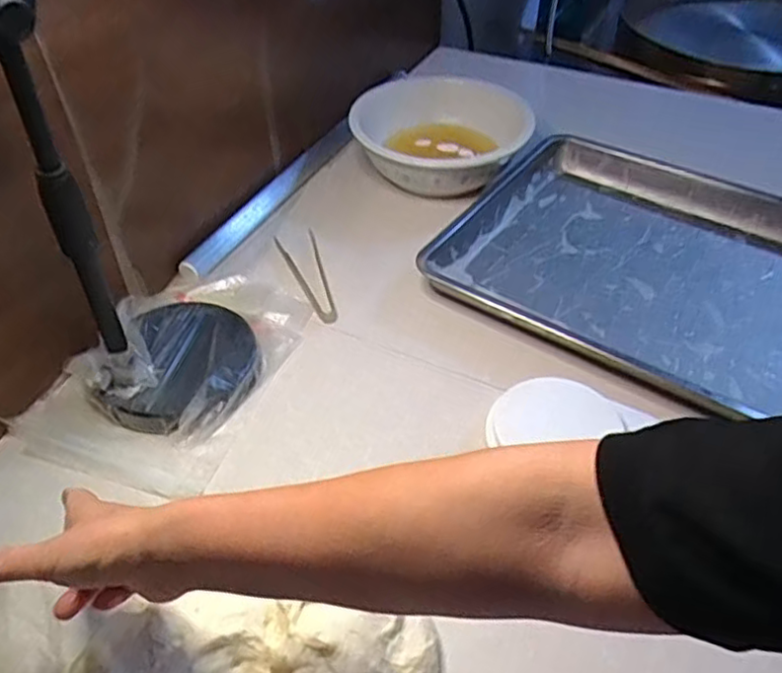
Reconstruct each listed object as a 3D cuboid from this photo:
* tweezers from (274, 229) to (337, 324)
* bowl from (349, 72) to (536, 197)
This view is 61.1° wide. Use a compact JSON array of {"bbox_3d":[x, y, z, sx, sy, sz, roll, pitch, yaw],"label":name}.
[{"bbox_3d":[-0.104,-0.080,0.838,0.051,0.007,0.177,-13,48,-13],"label":"tweezers"},{"bbox_3d":[0.069,-0.284,0.977,0.240,0.087,0.237,0,46,0],"label":"bowl"}]

